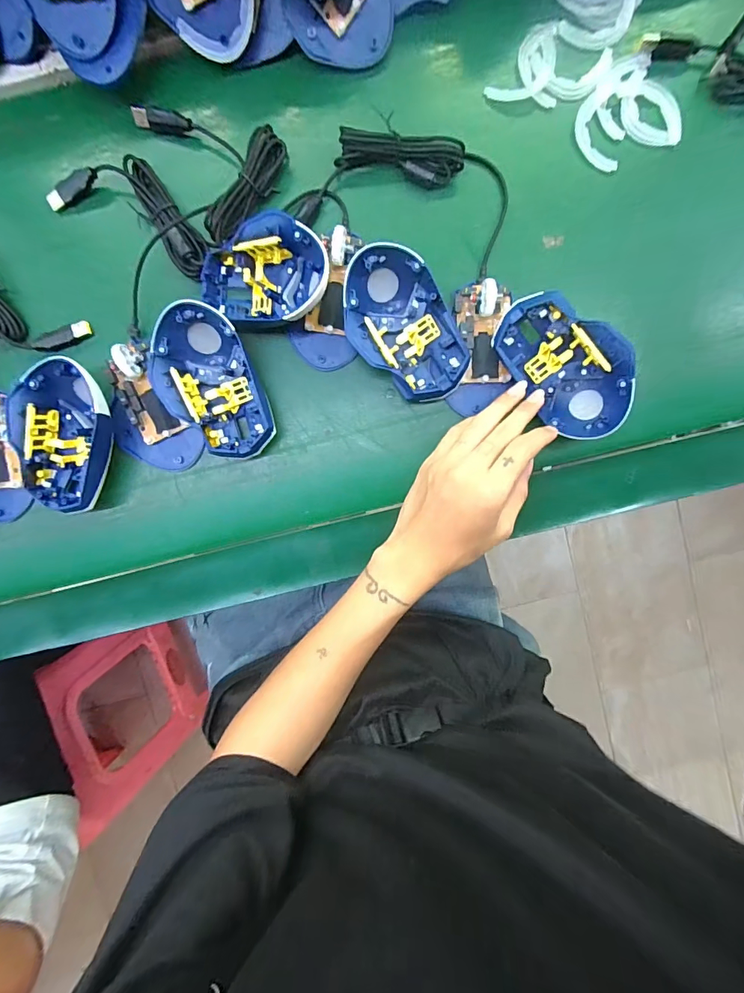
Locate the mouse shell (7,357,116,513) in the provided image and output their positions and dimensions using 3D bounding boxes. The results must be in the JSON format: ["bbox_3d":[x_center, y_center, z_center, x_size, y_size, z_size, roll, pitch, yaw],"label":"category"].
[{"bbox_3d":[-0.251,-0.049,0.351,0.072,0.038,0.116,7,95,0],"label":"mouse shell"}]

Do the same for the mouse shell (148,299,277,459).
[{"bbox_3d":[-0.129,-0.089,0.347,0.073,0.040,0.120,-21,94,2],"label":"mouse shell"}]

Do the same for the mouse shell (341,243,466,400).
[{"bbox_3d":[0.026,-0.134,0.343,0.082,0.040,0.118,-27,94,2],"label":"mouse shell"}]

